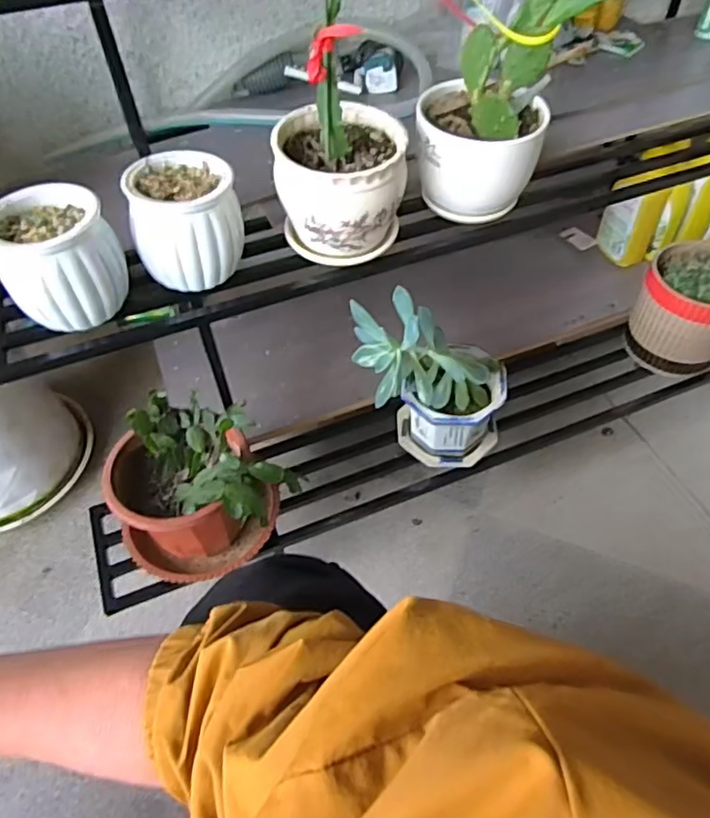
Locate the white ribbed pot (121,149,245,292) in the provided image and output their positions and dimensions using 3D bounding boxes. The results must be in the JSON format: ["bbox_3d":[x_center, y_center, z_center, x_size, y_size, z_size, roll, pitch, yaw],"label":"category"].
[{"bbox_3d":[-0.168,-0.193,0.606,0.104,0.096,0.103,-1,52,1],"label":"white ribbed pot"}]

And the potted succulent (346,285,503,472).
[{"bbox_3d":[0.090,-0.038,0.715,0.181,0.216,0.112,1,52,2],"label":"potted succulent"}]

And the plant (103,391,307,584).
[{"bbox_3d":[-0.177,0.094,0.665,0.178,0.146,0.170,34,60,24],"label":"plant"}]

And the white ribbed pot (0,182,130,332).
[{"bbox_3d":[-0.281,-0.149,0.577,0.102,0.094,0.108,-1,52,1],"label":"white ribbed pot"}]

